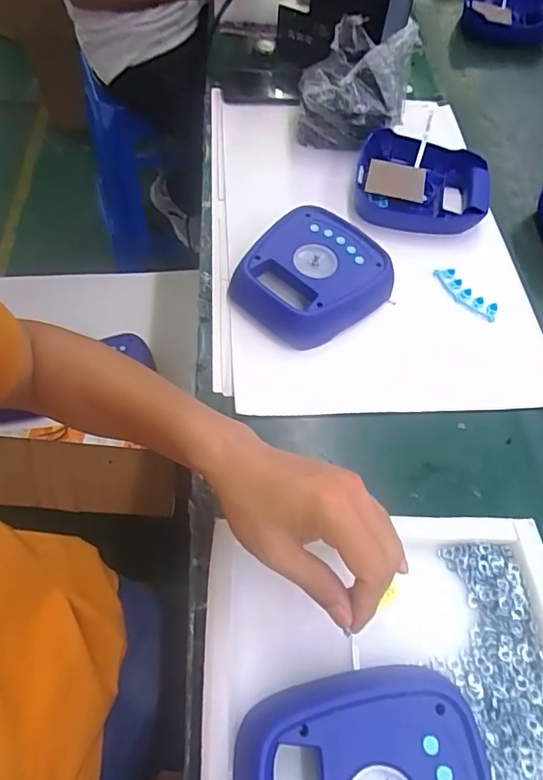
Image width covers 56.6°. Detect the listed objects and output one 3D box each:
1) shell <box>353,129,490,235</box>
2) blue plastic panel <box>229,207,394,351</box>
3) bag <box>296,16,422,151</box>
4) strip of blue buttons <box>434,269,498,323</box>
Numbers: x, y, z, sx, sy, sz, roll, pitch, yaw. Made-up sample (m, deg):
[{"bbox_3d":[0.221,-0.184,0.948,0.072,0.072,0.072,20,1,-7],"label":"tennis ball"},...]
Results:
[{"bbox_3d":[0.207,-0.276,0.703,0.183,0.060,0.152,14,60,4],"label":"shell"},{"bbox_3d":[0.050,-0.133,0.591,0.155,0.041,0.163,33,63,15],"label":"blue plastic panel"},{"bbox_3d":[0.117,-0.436,0.728,0.147,0.119,0.139,7,60,0],"label":"bag"},{"bbox_3d":[0.239,-0.118,0.624,0.029,0.007,0.091,-42,69,-1],"label":"strip of blue buttons"}]

